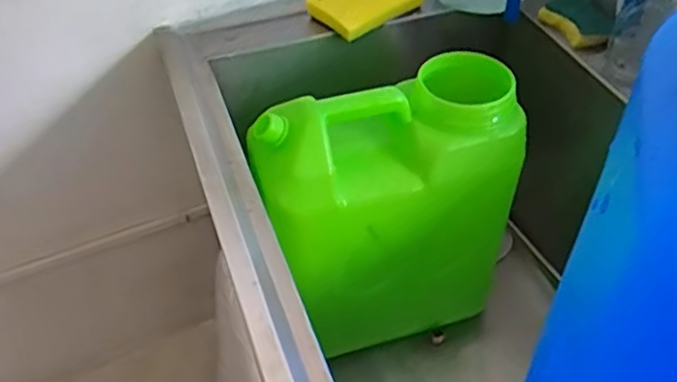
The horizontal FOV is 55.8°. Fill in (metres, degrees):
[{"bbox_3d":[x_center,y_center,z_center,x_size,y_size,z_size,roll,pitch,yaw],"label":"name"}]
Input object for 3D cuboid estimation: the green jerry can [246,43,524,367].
[{"bbox_3d":[0.059,0.042,0.849,0.306,0.376,0.154,-16,47,-14],"label":"green jerry can"}]

